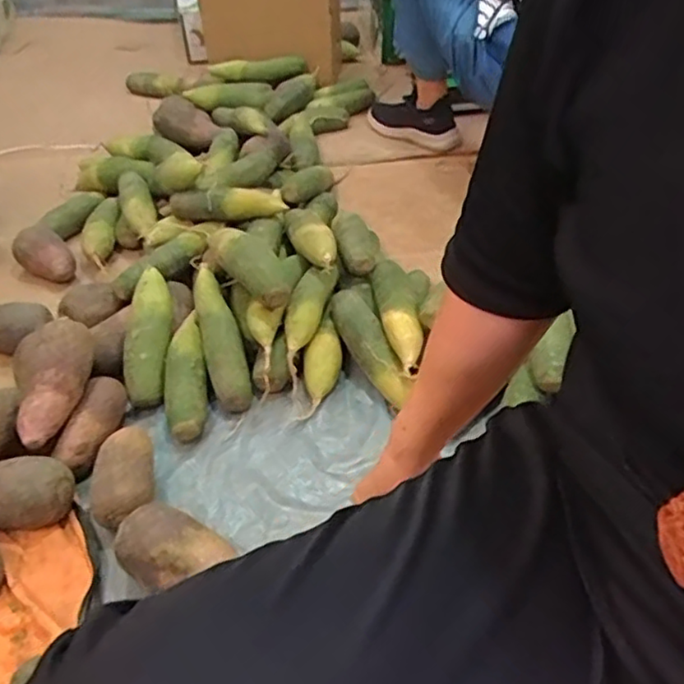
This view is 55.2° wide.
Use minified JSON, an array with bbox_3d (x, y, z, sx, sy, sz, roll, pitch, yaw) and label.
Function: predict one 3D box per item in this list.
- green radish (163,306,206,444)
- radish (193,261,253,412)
[{"bbox_3d":[-0.213,0.049,0.899,0.051,0.063,0.190,-8,42,-7],"label":"green radish"},{"bbox_3d":[-0.169,-0.010,0.905,0.052,0.042,0.211,-15,71,-14],"label":"radish"}]

